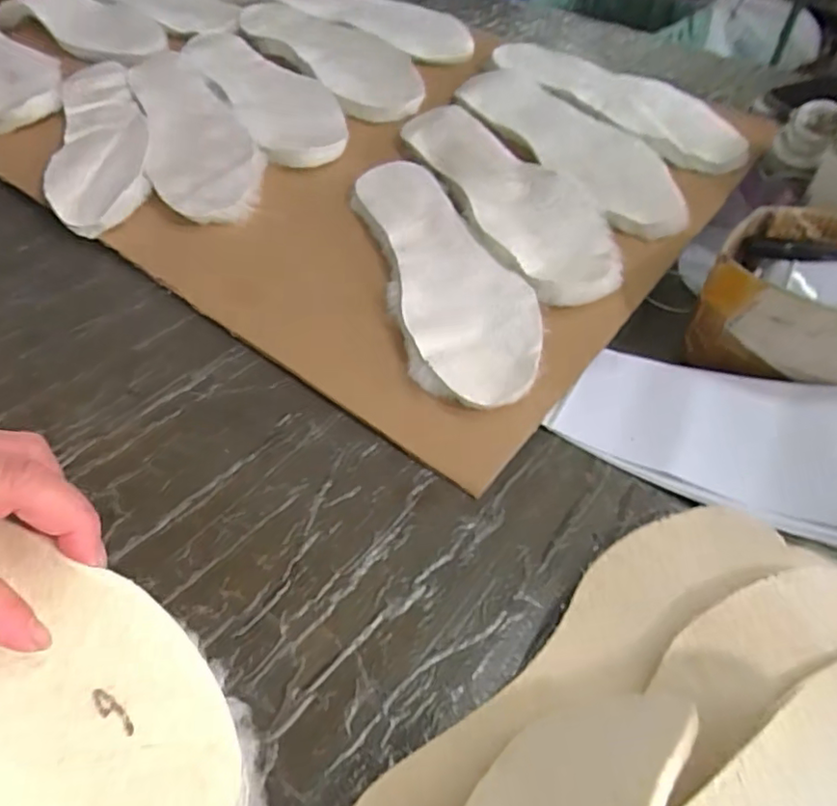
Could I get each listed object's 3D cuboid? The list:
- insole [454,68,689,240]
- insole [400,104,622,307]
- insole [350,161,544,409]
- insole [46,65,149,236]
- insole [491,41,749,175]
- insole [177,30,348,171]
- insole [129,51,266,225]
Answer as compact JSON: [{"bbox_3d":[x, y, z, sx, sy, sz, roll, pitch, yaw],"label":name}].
[{"bbox_3d":[0.132,-0.244,0.551,0.084,0.024,0.291,-25,54,-23],"label":"insole"},{"bbox_3d":[0.073,-0.184,0.512,0.094,0.023,0.274,-18,51,-17],"label":"insole"},{"bbox_3d":[0.019,-0.106,0.463,0.096,0.011,0.267,-15,55,-5],"label":"insole"},{"bbox_3d":[-0.298,-0.252,0.570,0.081,0.015,0.263,-13,56,-8],"label":"insole"},{"bbox_3d":[0.193,-0.302,0.597,0.082,0.028,0.280,-34,58,-28],"label":"insole"},{"bbox_3d":[-0.158,-0.322,0.621,0.091,0.018,0.274,-30,60,-15],"label":"insole"},{"bbox_3d":[-0.221,-0.260,0.575,0.095,0.016,0.276,-24,60,-15],"label":"insole"}]

